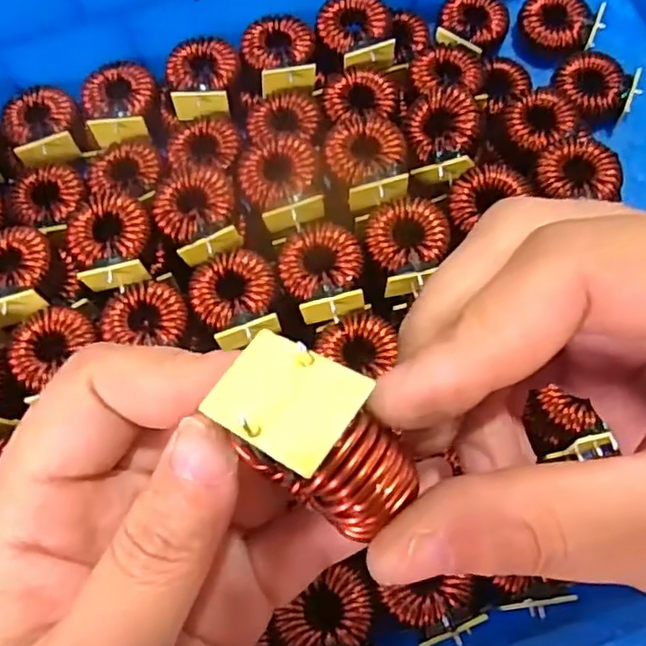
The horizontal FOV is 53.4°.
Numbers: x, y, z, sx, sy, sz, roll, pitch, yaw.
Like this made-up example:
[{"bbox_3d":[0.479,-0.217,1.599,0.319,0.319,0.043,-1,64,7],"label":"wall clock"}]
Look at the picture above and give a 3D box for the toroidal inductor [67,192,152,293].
[{"bbox_3d":[-0.090,-0.034,0.277,0.032,0.018,0.043,-17,75,-2],"label":"toroidal inductor"}]

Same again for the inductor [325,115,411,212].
[{"bbox_3d":[0.020,-0.069,0.286,0.033,0.023,0.044,-16,75,-2],"label":"inductor"}]

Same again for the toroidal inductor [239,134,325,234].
[{"bbox_3d":[-0.019,-0.062,0.286,0.033,0.021,0.038,-11,78,-3],"label":"toroidal inductor"}]

